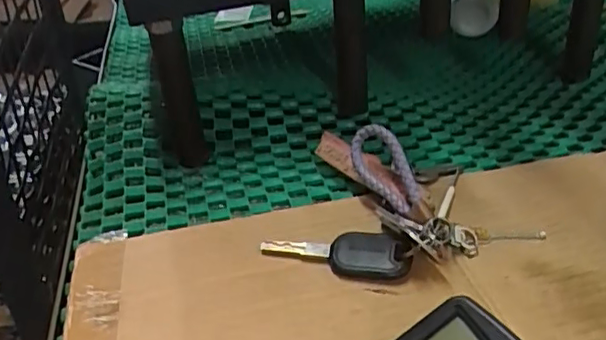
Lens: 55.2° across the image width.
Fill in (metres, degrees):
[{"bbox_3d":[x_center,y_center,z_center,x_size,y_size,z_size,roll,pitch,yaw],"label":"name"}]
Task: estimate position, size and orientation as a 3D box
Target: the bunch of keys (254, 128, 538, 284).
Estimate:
[{"bbox_3d":[0.040,0.006,0.335,0.140,0.040,0.127,-12,33,-16],"label":"bunch of keys"}]

